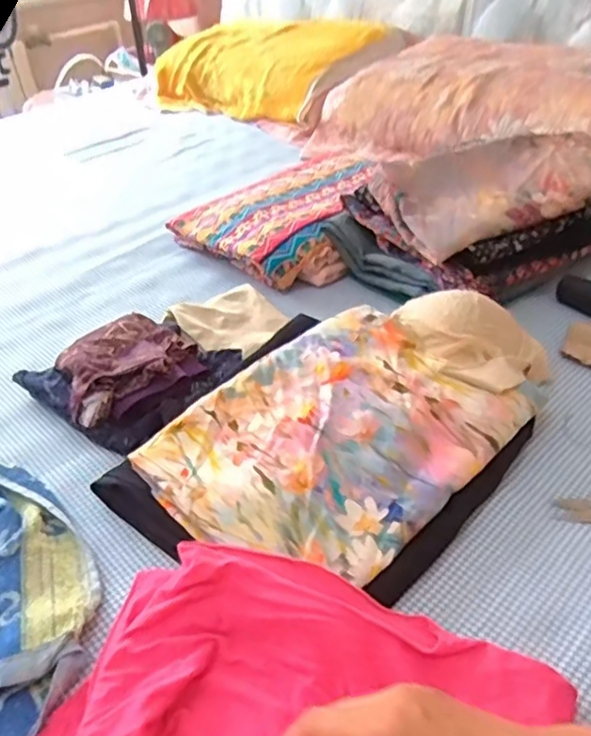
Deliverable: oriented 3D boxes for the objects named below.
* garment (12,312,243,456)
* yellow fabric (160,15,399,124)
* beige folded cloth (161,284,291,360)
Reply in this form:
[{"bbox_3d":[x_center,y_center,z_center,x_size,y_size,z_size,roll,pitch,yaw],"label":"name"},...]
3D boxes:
[{"bbox_3d":[-0.169,-0.001,0.639,0.180,0.051,0.167,23,45,31],"label":"garment"},{"bbox_3d":[-0.083,-0.714,1.489,0.551,0.185,0.327,27,47,34],"label":"yellow fabric"},{"bbox_3d":[-0.071,-0.051,0.718,0.107,0.029,0.121,-30,44,-30],"label":"beige folded cloth"}]

